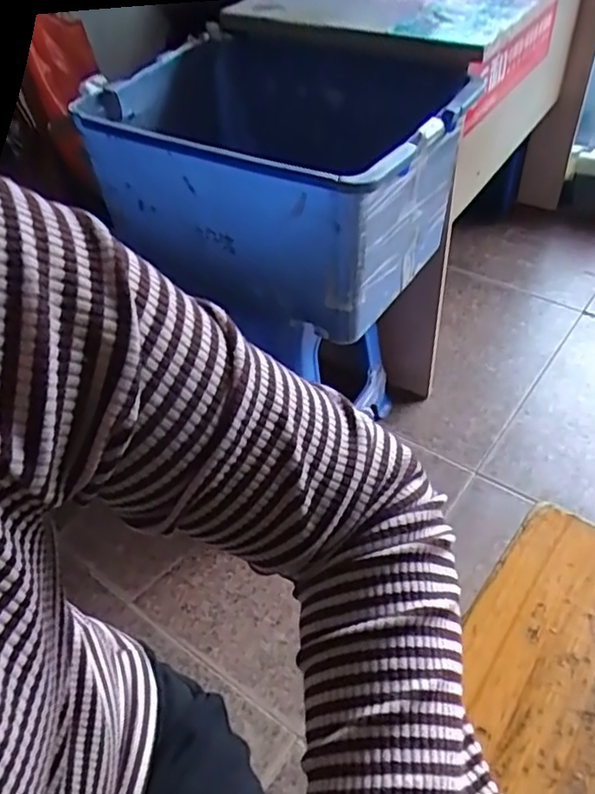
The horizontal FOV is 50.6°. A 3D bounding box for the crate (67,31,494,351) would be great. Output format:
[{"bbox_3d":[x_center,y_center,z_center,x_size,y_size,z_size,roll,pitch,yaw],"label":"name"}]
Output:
[{"bbox_3d":[-0.034,-0.353,0.972,0.517,0.255,0.348,24,53,27],"label":"crate"}]

